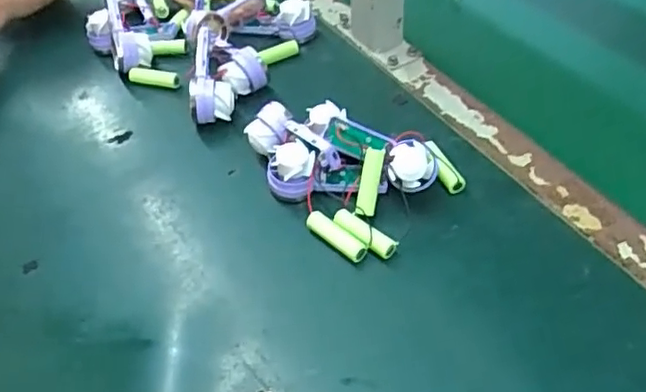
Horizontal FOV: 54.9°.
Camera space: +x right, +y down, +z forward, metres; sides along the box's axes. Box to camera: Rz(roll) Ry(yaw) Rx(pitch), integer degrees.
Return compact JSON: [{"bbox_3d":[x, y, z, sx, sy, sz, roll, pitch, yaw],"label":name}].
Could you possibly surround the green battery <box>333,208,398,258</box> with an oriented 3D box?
[{"bbox_3d":[0.030,0.028,0.452,0.052,0.013,0.015,33,58,31],"label":"green battery"}]

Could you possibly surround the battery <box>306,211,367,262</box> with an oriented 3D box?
[{"bbox_3d":[0.011,0.030,0.454,0.051,0.015,0.014,34,59,31],"label":"battery"}]

